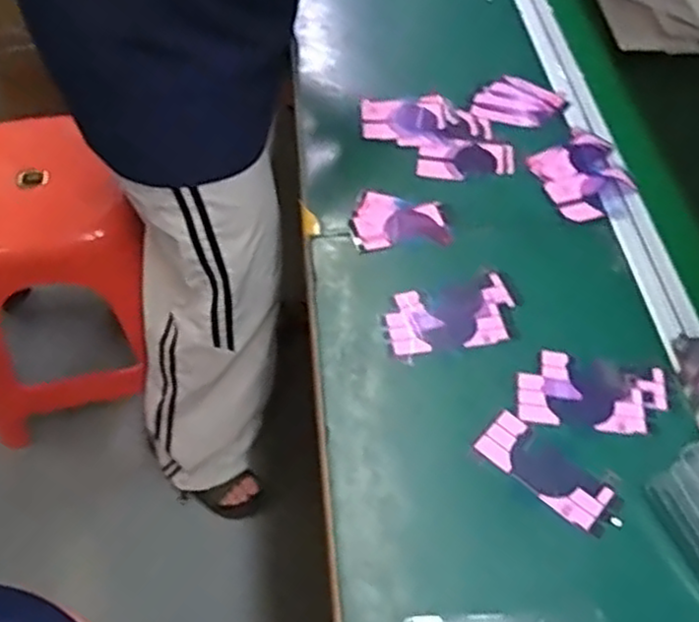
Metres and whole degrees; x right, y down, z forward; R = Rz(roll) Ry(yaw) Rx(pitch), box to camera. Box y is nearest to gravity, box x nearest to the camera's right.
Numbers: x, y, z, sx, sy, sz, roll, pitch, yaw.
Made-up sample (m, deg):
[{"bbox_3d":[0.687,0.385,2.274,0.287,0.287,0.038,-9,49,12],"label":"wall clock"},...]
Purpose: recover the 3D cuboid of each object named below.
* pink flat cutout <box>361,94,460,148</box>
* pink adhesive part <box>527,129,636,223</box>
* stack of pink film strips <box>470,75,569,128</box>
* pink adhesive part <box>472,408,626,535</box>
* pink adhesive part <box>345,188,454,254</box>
[{"bbox_3d":[0.064,-0.207,0.790,0.100,0.008,0.075,2,53,-1],"label":"pink flat cutout"},{"bbox_3d":[0.242,-0.141,0.750,0.096,0.010,0.118,-14,55,-13],"label":"pink adhesive part"},{"bbox_3d":[0.192,-0.235,0.818,0.095,0.008,0.077,20,54,12],"label":"stack of pink film strips"},{"bbox_3d":[0.150,0.122,0.551,0.109,0.004,0.044,35,59,22],"label":"pink adhesive part"},{"bbox_3d":[0.049,-0.087,0.701,0.094,0.004,0.073,-2,53,-4],"label":"pink adhesive part"}]

